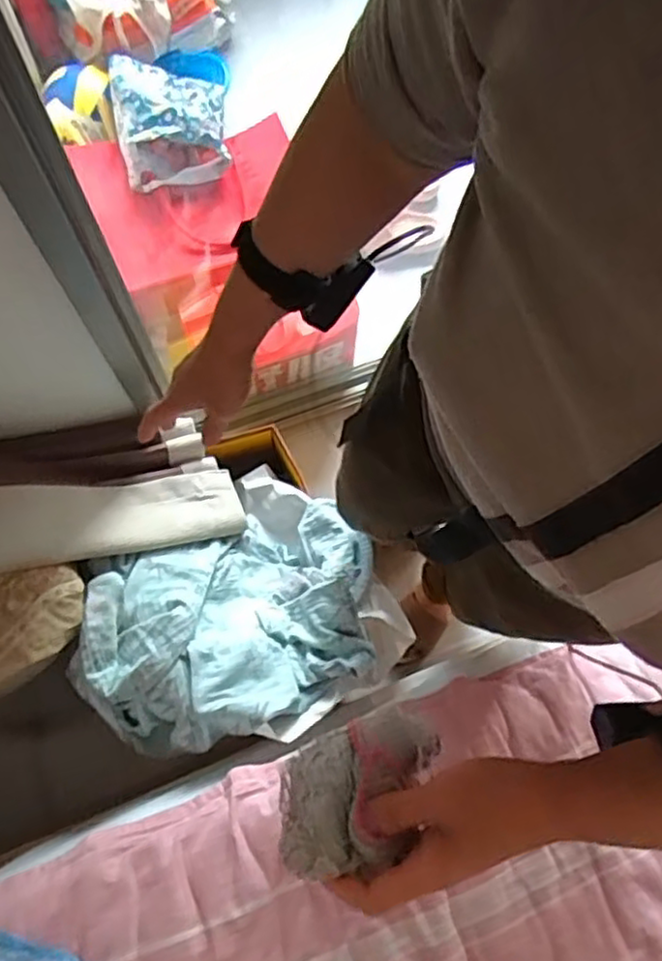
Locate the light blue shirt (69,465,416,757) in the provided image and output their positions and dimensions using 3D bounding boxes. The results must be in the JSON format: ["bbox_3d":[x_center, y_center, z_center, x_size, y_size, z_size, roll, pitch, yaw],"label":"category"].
[{"bbox_3d":[-0.142,0.196,0.997,0.447,0.170,0.363,-30,78,-12],"label":"light blue shirt"}]

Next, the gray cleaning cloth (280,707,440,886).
[{"bbox_3d":[0.020,0.190,0.424,0.109,0.065,0.073,-26,74,-10],"label":"gray cleaning cloth"}]

